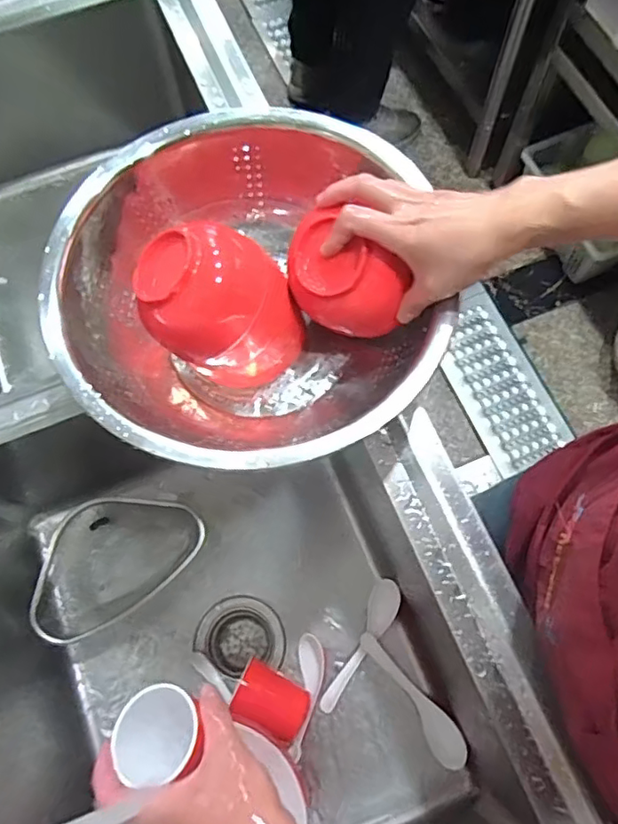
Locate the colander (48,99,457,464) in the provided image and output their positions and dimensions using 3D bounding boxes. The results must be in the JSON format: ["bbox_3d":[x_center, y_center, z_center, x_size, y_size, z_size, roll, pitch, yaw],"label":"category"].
[{"bbox_3d":[-0.052,-0.099,0.542,0.296,0.116,0.326,-14,70,-4],"label":"colander"}]

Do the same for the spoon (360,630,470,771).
[{"bbox_3d":[0.117,0.329,0.686,0.039,0.029,0.165,-38,74,-12],"label":"spoon"}]

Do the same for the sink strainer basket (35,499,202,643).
[{"bbox_3d":[-0.239,0.180,0.739,0.216,0.081,0.140,-30,72,-9],"label":"sink strainer basket"}]

